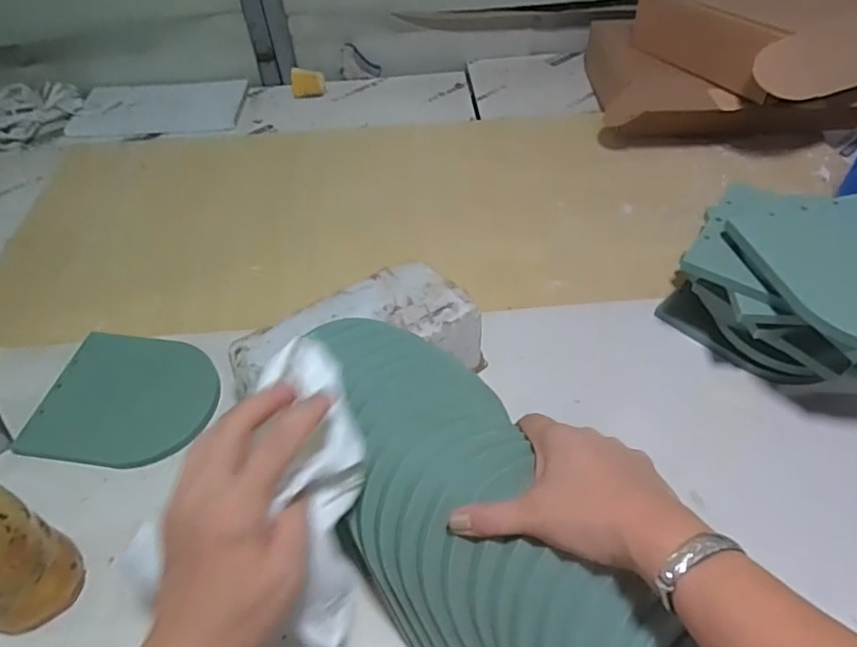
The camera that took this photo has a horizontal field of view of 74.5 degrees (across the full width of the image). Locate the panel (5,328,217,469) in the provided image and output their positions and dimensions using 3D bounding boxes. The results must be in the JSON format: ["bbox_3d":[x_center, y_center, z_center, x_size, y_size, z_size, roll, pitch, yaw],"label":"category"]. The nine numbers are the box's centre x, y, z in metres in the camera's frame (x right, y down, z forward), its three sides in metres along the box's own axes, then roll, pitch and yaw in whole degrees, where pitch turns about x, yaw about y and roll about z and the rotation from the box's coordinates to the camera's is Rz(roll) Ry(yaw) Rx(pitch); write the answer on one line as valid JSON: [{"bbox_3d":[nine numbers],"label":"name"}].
[{"bbox_3d":[-0.307,0.076,0.578,0.168,0.018,0.138,4,50,6],"label":"panel"}]

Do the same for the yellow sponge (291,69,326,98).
[{"bbox_3d":[-0.218,-0.436,1.021,0.058,0.048,0.024,-12,50,-6],"label":"yellow sponge"}]

